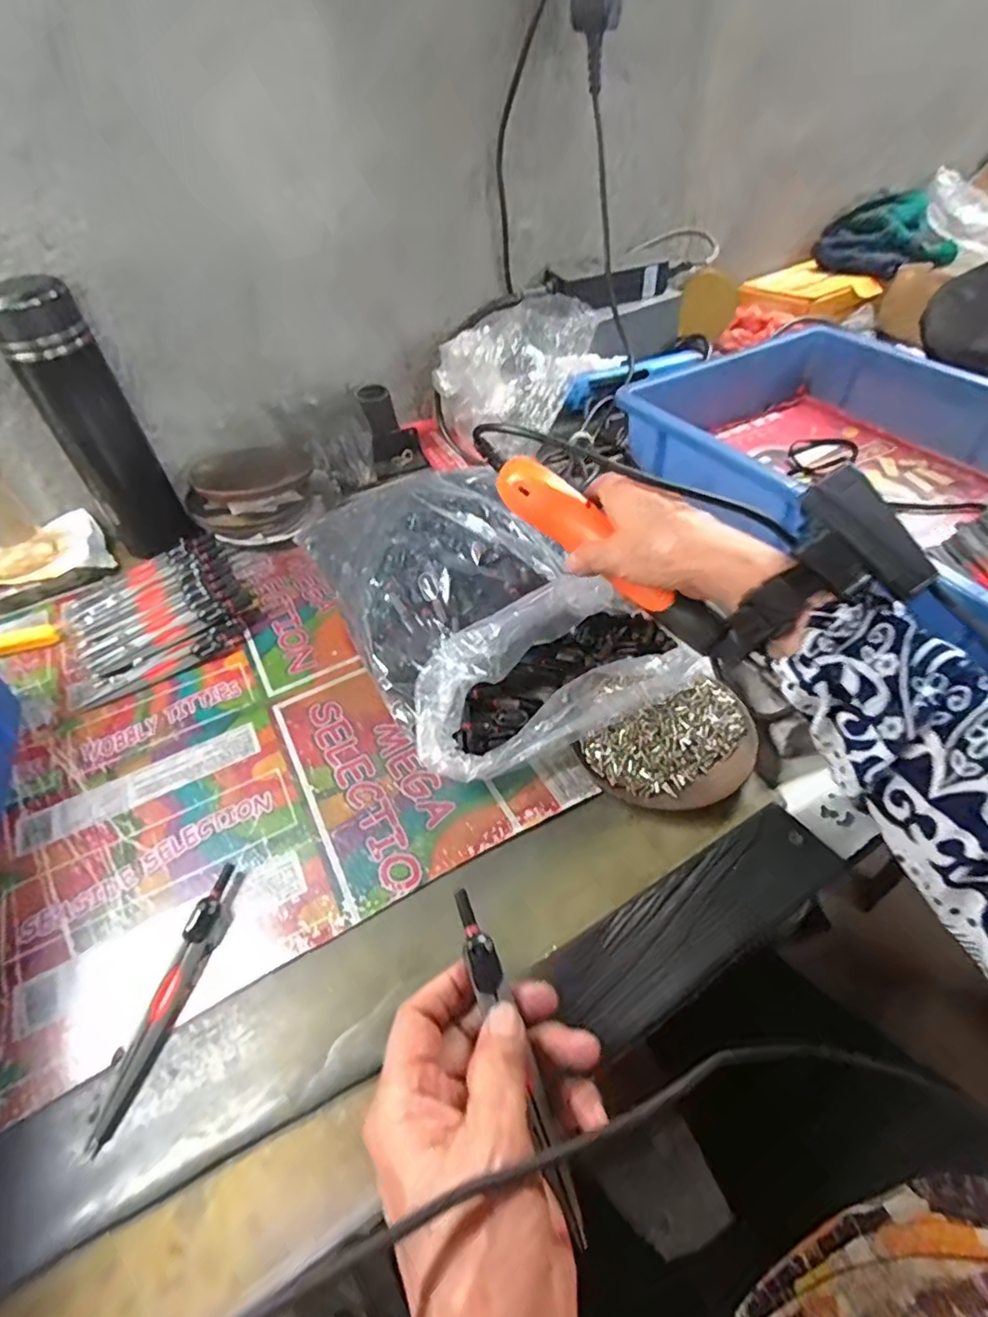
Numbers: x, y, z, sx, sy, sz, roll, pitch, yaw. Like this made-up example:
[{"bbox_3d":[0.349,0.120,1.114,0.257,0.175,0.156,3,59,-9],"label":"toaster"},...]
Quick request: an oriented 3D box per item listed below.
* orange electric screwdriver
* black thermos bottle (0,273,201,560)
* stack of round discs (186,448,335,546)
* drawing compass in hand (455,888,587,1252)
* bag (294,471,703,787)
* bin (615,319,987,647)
[{"bbox_3d":[0.069,-0.072,0.406,0.029,0.027,0.184,-36,70,-22],"label":"orange electric screwdriver"},{"bbox_3d":[-0.337,-0.197,0.515,0.065,0.205,0.057,-18,47,-11],"label":"black thermos bottle"},{"bbox_3d":[-0.229,-0.164,0.602,0.132,0.047,0.135,-28,50,-20],"label":"stack of round discs"},{"bbox_3d":[0.010,0.162,0.254,0.013,0.011,0.130,-21,67,-11],"label":"drawing compass in hand"},{"bbox_3d":[-0.008,-0.056,0.463,0.213,0.067,0.288,-25,49,-18],"label":"bag"},{"bbox_3d":[0.348,-0.168,0.533,0.311,0.105,0.450,-23,48,-16],"label":"bin"}]

